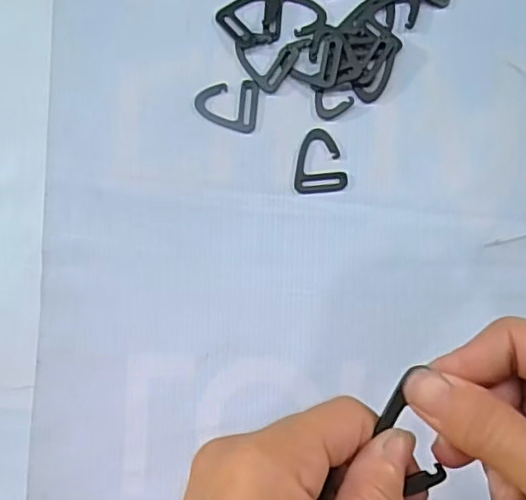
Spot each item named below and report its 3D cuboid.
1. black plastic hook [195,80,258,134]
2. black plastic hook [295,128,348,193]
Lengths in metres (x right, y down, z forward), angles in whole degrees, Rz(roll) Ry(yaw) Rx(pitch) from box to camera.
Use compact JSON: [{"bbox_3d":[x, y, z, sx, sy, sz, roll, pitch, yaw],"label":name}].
[{"bbox_3d":[-0.026,-0.102,0.416,0.043,0.004,0.035,6,88,3],"label":"black plastic hook"},{"bbox_3d":[0.039,-0.062,0.411,0.035,0.004,0.044,-6,88,3],"label":"black plastic hook"}]

